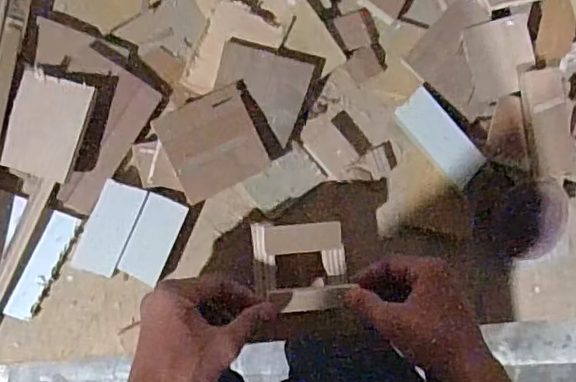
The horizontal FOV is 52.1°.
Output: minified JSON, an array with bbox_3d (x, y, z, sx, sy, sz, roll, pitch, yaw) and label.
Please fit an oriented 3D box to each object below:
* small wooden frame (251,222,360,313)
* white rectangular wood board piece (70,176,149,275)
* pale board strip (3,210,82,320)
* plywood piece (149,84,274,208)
[{"bbox_3d":[0.011,0.066,0.514,0.080,0.024,0.074,-4,90,-5],"label":"small wooden frame"},{"bbox_3d":[-0.160,0.033,0.529,0.039,0.009,0.083,23,87,-5],"label":"white rectangular wood board piece"},{"bbox_3d":[-0.220,0.067,0.528,0.025,0.008,0.100,26,86,-5],"label":"pale board strip"},{"bbox_3d":[-0.067,-0.043,0.531,0.082,0.013,0.082,-26,102,-7],"label":"plywood piece"}]

